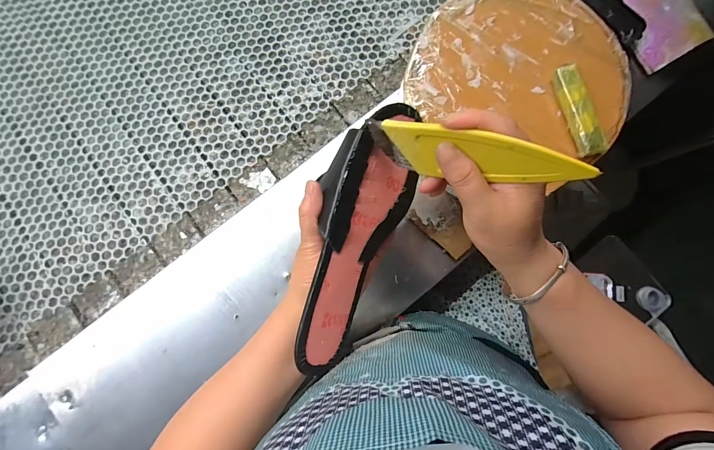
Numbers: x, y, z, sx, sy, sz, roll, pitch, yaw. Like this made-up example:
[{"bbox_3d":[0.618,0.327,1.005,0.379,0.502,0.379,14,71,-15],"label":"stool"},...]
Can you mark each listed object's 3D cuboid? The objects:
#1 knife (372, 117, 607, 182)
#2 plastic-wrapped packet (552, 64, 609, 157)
[{"bbox_3d":[0.077,-0.050,0.215,0.146,0.046,0.005,15,55,33],"label":"knife"},{"bbox_3d":[0.245,-0.126,0.332,0.027,0.012,0.102,-16,81,4],"label":"plastic-wrapped packet"}]

